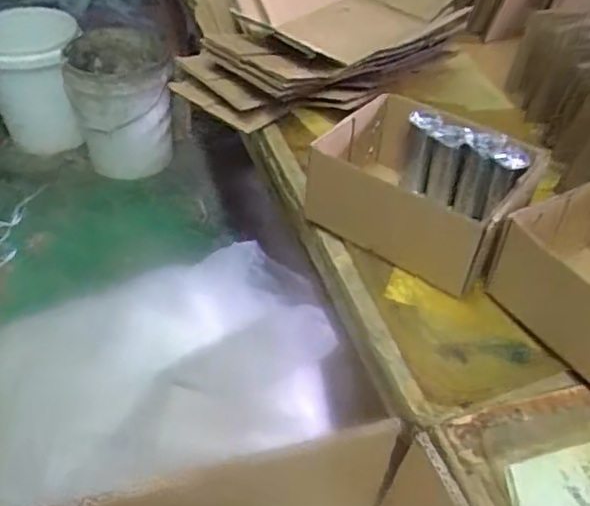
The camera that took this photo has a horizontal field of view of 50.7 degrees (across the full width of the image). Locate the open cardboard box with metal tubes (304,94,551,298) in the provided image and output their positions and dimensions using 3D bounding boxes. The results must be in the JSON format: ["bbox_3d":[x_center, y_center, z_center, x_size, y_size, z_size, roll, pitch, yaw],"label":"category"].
[{"bbox_3d":[0.126,-0.074,0.648,0.222,0.087,0.169,31,49,25],"label":"open cardboard box with metal tubes"}]

